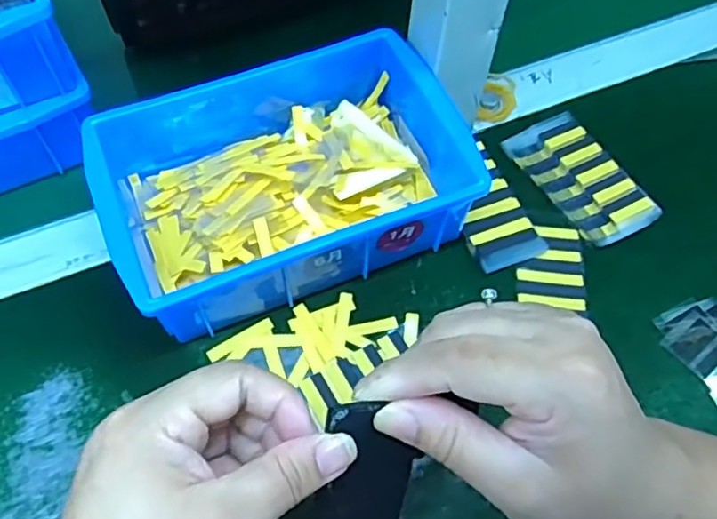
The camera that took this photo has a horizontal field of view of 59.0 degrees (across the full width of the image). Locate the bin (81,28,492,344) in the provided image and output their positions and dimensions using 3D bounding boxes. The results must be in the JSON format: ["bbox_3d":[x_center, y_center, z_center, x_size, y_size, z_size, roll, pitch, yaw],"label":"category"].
[{"bbox_3d":[-0.047,-0.051,0.382,0.202,0.070,0.152,-20,60,-14],"label":"bin"}]

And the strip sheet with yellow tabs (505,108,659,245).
[{"bbox_3d":[0.145,-0.054,0.415,0.048,0.016,0.099,-25,61,-17],"label":"strip sheet with yellow tabs"}]

